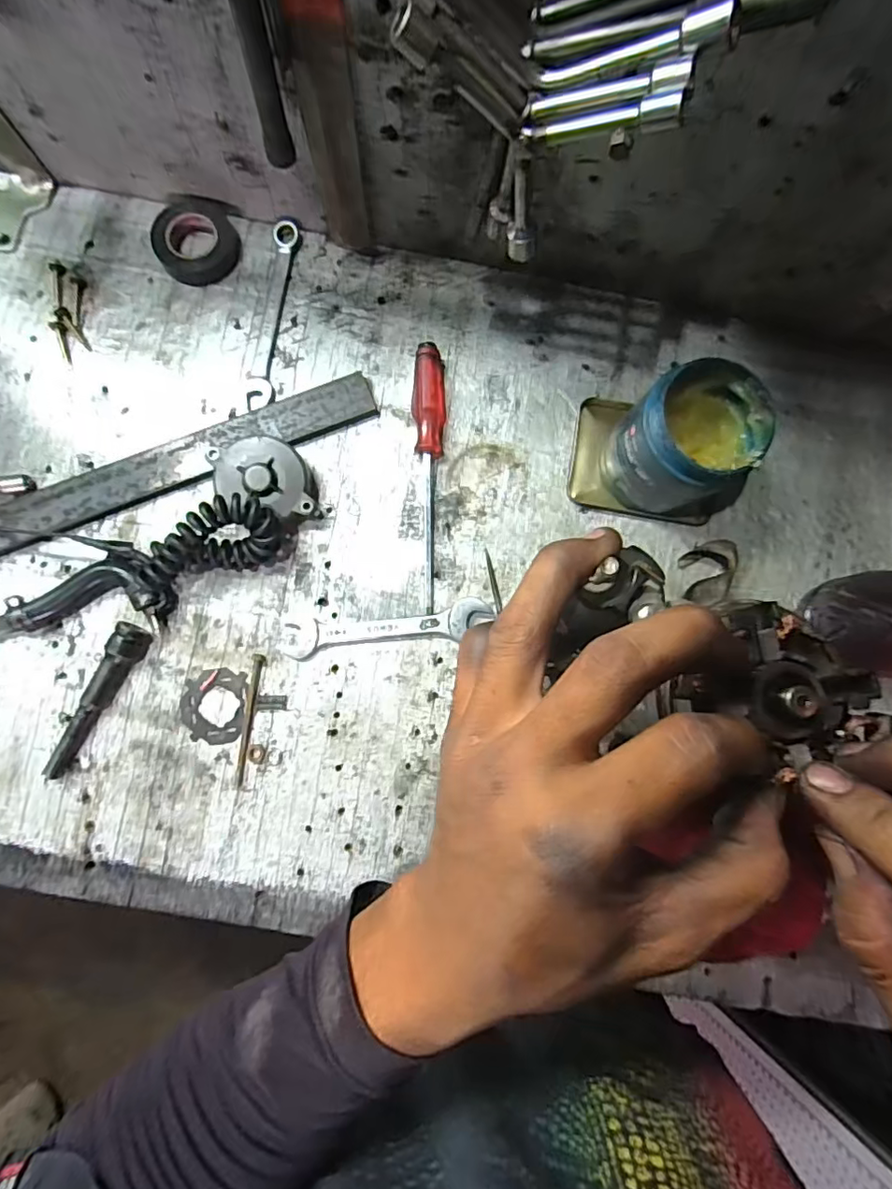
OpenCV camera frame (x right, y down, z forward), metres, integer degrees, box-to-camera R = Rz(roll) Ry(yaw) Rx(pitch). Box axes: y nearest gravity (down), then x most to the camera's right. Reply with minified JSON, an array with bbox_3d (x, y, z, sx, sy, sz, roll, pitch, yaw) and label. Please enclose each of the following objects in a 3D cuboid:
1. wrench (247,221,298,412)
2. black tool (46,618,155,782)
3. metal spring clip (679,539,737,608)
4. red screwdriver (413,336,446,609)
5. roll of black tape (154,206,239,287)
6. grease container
[{"bbox_3d":[-0.150,-0.240,0.483,0.020,0.012,0.170,7,82,-2],"label":"wrench"},{"bbox_3d":[-0.272,0.081,0.431,0.021,0.022,0.128,30,82,1],"label":"black tool"},{"bbox_3d":[0.220,-0.018,0.465,0.036,0.029,0.050,-6,83,-4],"label":"metal spring clip"},{"bbox_3d":[-0.016,-0.099,0.467,0.027,0.022,0.221,2,82,-3],"label":"red screwdriver"},{"bbox_3d":[-0.215,-0.304,0.485,0.068,0.014,0.063,0,82,-3],"label":"roll of black tape"},{"bbox_3d":[0.189,-0.109,0.436,0.094,0.105,0.098,0,82,-3],"label":"grease container"}]

